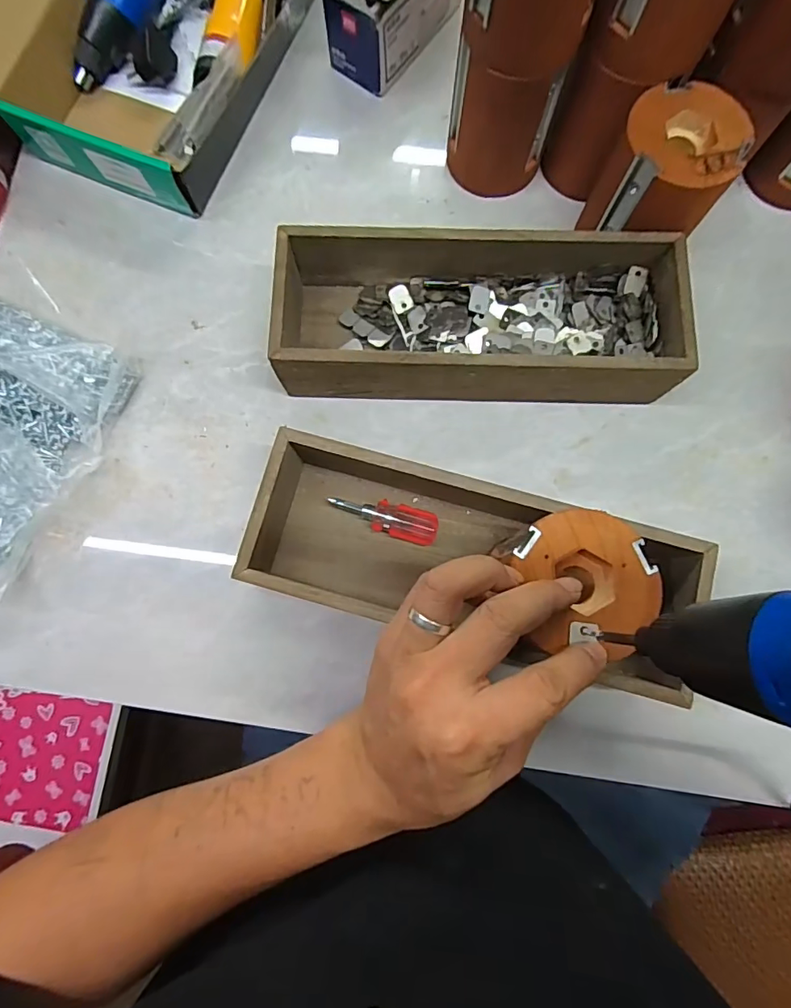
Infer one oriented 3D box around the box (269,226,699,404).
[{"bbox_3d":[0.058,-0.130,0.363,0.279,0.065,0.120,1,80,0],"label":"box"}]

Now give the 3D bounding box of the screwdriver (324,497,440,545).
[{"bbox_3d":[-0.008,0.010,0.354,0.076,0.022,0.024,16,80,2],"label":"screwdriver"}]

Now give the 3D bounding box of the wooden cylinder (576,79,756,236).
[{"bbox_3d":[0.184,-0.224,0.356,0.074,0.099,0.080,0,81,1],"label":"wooden cylinder"}]

